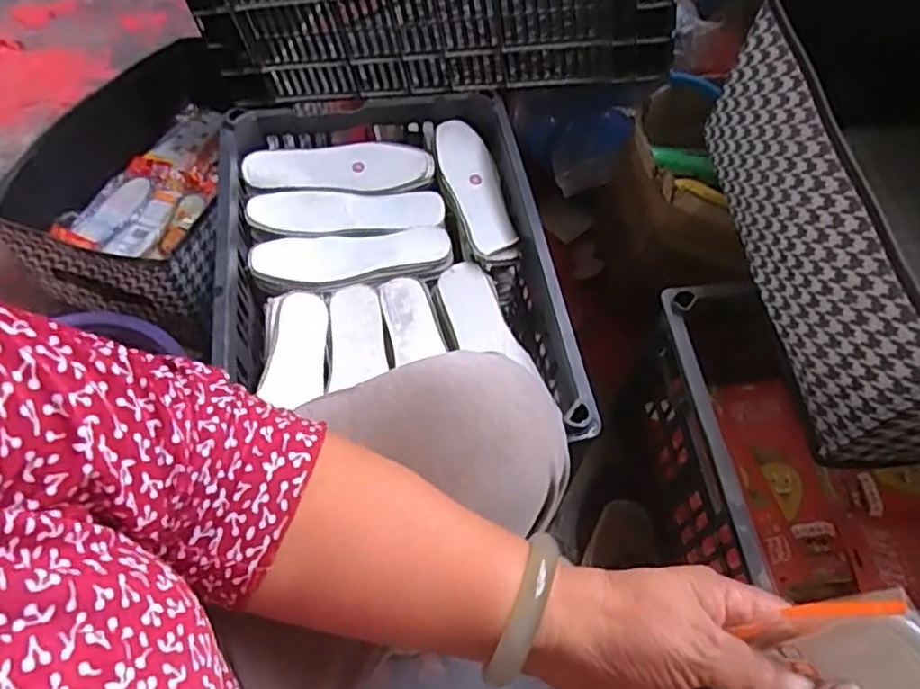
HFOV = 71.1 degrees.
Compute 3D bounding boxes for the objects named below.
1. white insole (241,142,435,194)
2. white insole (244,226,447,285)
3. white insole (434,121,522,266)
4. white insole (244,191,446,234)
[{"bbox_3d":[-0.148,-0.219,0.791,0.221,0.024,0.073,-2,58,-4],"label":"white insole"},{"bbox_3d":[-0.124,-0.105,0.743,0.220,0.014,0.062,-7,59,-7],"label":"white insole"},{"bbox_3d":[0.019,-0.184,0.772,0.068,0.032,0.222,-10,59,-9],"label":"white insole"},{"bbox_3d":[-0.135,-0.163,0.773,0.226,0.013,0.062,-3,58,-4],"label":"white insole"}]

